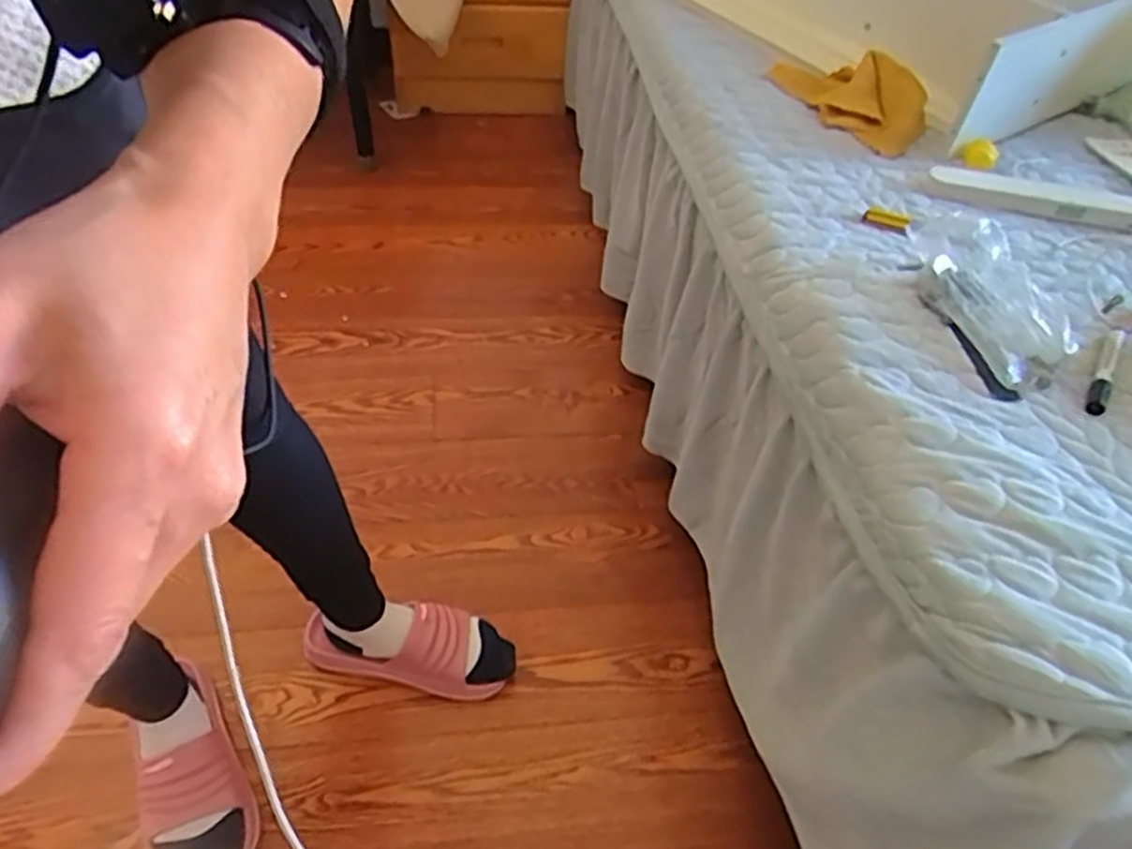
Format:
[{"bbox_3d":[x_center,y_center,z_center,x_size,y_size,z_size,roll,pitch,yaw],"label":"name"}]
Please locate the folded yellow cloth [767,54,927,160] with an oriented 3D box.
[{"bbox_3d":[0.395,-0.469,1.042,0.135,0.081,0.242,-24,54,-25],"label":"folded yellow cloth"}]

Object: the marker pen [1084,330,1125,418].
[{"bbox_3d":[0.476,-0.049,0.665,0.015,0.019,0.131,28,51,19],"label":"marker pen"}]

